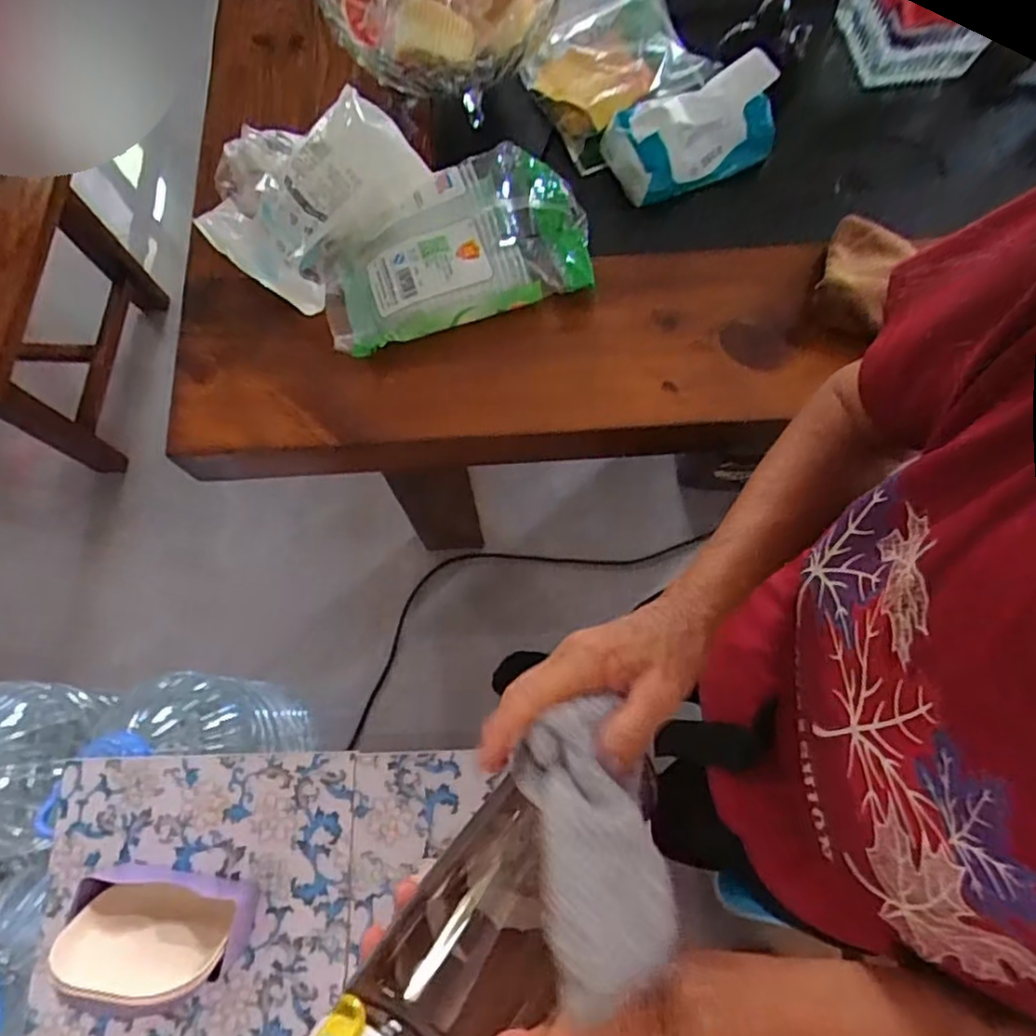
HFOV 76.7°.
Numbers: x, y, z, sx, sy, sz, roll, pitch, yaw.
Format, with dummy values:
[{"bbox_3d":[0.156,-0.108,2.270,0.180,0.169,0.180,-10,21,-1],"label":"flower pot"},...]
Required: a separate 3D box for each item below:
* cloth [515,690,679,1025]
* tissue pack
[{"bbox_3d":[0.032,0.141,0.293,0.053,0.018,0.123,-9,40,-2],"label":"cloth"},{"bbox_3d":[0.175,-0.401,0.663,0.166,0.085,0.093,-24,74,-7],"label":"tissue pack"}]

